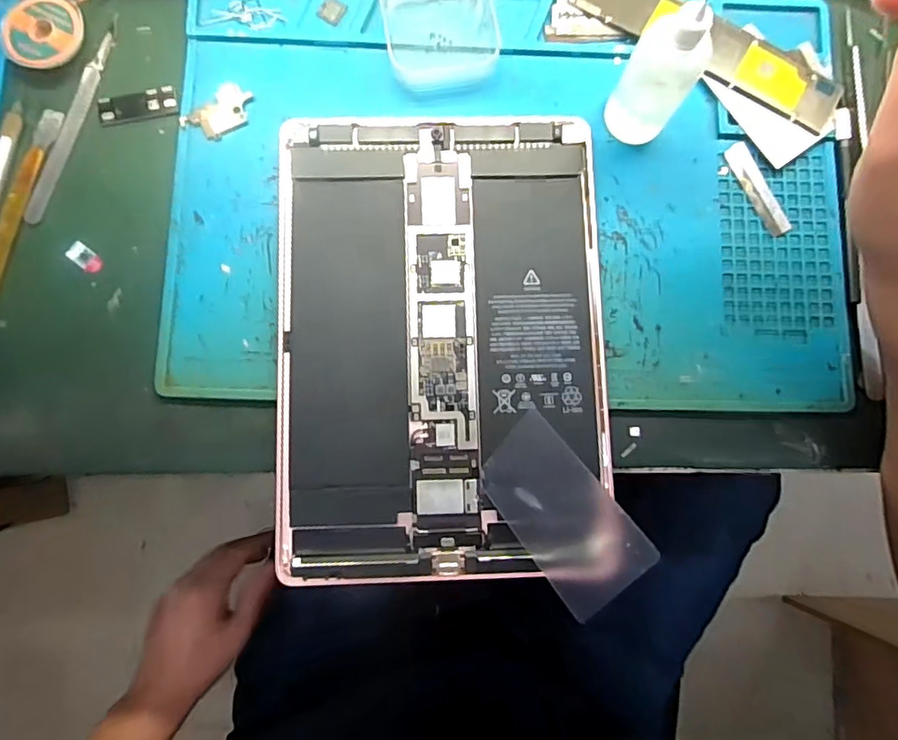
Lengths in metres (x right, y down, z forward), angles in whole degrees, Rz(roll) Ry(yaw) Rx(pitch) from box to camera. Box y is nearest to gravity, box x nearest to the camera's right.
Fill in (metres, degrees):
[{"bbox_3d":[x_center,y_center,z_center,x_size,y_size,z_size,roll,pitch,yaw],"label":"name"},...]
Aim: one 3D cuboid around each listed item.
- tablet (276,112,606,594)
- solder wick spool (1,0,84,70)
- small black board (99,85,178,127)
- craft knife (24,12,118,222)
[{"bbox_3d":[-0.003,-0.018,0.296,0.171,0.011,0.245,-1,84,-2],"label":"tablet"},{"bbox_3d":[-0.228,-0.191,0.309,0.038,0.010,0.042,13,83,-1],"label":"solder wick spool"},{"bbox_3d":[-0.177,-0.150,0.311,0.043,0.004,0.017,-12,84,-3],"label":"small black board"},{"bbox_3d":[-0.212,-0.142,0.307,0.013,0.004,0.125,16,83,0],"label":"craft knife"}]

